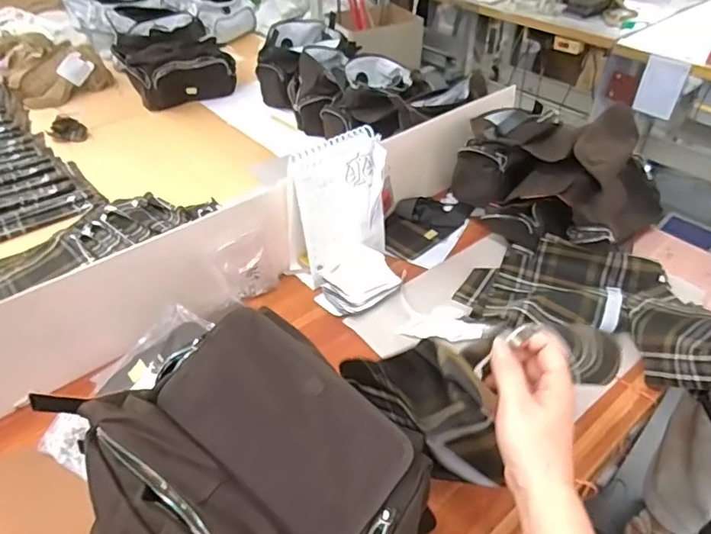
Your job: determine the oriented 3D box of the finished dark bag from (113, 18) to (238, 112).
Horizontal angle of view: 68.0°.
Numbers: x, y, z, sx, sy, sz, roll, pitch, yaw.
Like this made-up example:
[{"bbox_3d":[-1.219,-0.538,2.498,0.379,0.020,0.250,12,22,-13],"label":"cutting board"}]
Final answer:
[{"bbox_3d":[-0.550,-0.622,1.599,0.287,0.154,0.273,-23,46,-24],"label":"finished dark bag"}]

